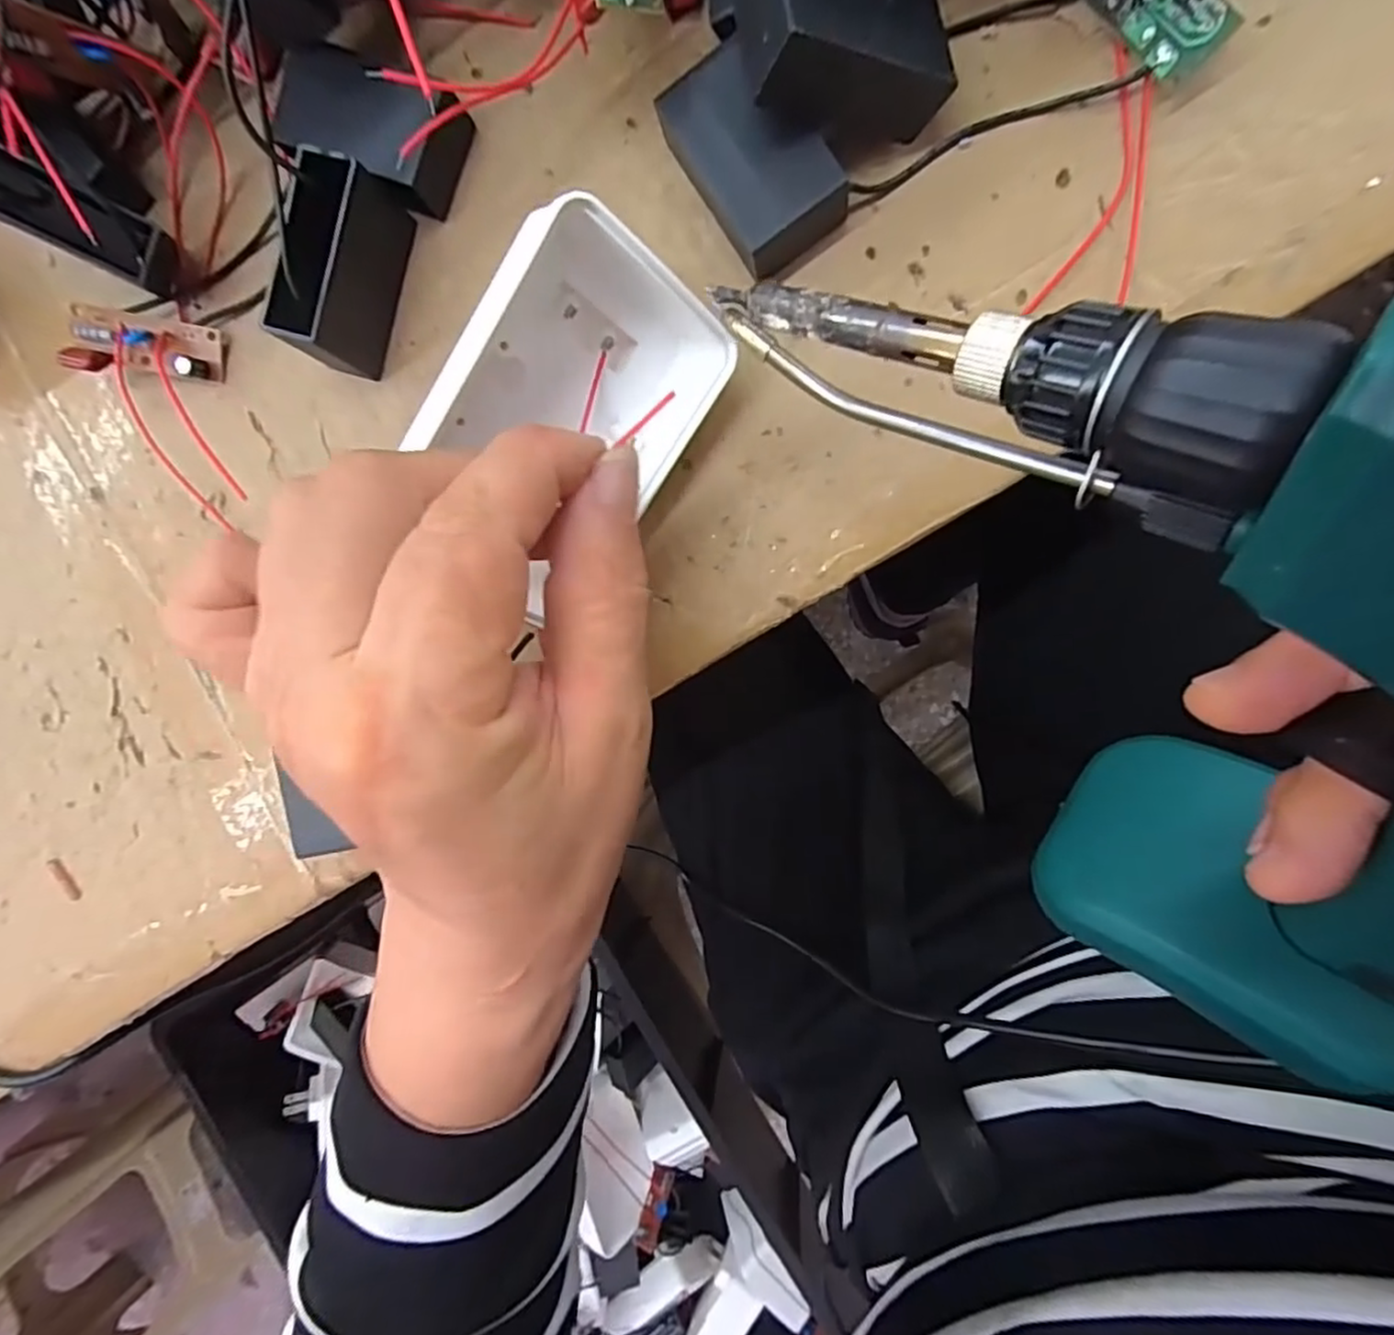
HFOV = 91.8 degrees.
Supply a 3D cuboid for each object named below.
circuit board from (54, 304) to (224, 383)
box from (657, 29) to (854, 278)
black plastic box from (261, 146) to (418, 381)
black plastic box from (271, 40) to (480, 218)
[{"bbox_3d":[-0.170,-0.099,0.207,0.044,0.009,0.019,7,95,-3],"label":"circuit board"},{"bbox_3d":[0.014,-0.131,0.177,0.029,0.017,0.048,-32,88,10],"label":"box"},{"bbox_3d":[-0.098,-0.110,0.189,0.016,0.032,0.050,17,96,8],"label":"black plastic box"},{"bbox_3d":[-0.092,-0.153,0.192,0.049,0.017,0.030,28,97,7],"label":"black plastic box"}]

